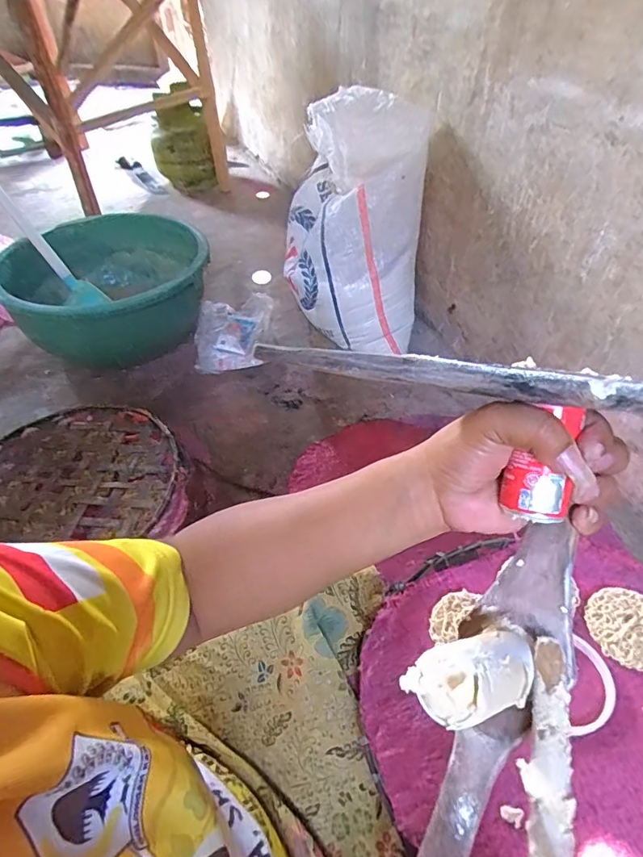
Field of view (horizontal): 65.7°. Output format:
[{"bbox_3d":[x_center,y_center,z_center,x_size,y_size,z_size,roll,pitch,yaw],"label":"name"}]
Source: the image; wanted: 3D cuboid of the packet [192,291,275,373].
[{"bbox_3d":[-0.204,-0.219,1.155,0.172,0.065,0.223,2,46,4],"label":"packet"}]

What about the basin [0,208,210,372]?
[{"bbox_3d":[-0.479,-0.309,1.150,0.433,0.214,0.433,-1,45,1],"label":"basin"}]

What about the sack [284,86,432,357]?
[{"bbox_3d":[0.067,-0.411,1.047,0.274,0.448,0.218,3,46,5],"label":"sack"}]

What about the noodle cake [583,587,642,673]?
[{"bbox_3d":[0.295,0.188,0.474,0.072,0.005,0.076,-12,46,-10],"label":"noodle cake"}]

